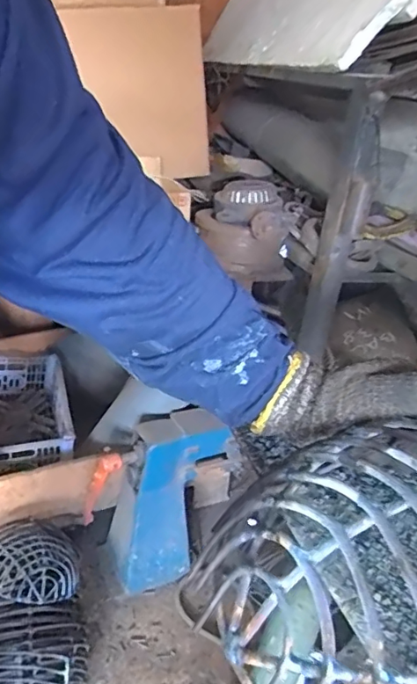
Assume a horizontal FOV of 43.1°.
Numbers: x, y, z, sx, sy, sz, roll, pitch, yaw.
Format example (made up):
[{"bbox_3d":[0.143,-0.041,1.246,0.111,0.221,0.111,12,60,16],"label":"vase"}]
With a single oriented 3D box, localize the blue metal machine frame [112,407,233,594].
[{"bbox_3d":[-0.099,0.398,1.319,0.289,0.442,0.116,-12,33,-31],"label":"blue metal machine frame"}]

